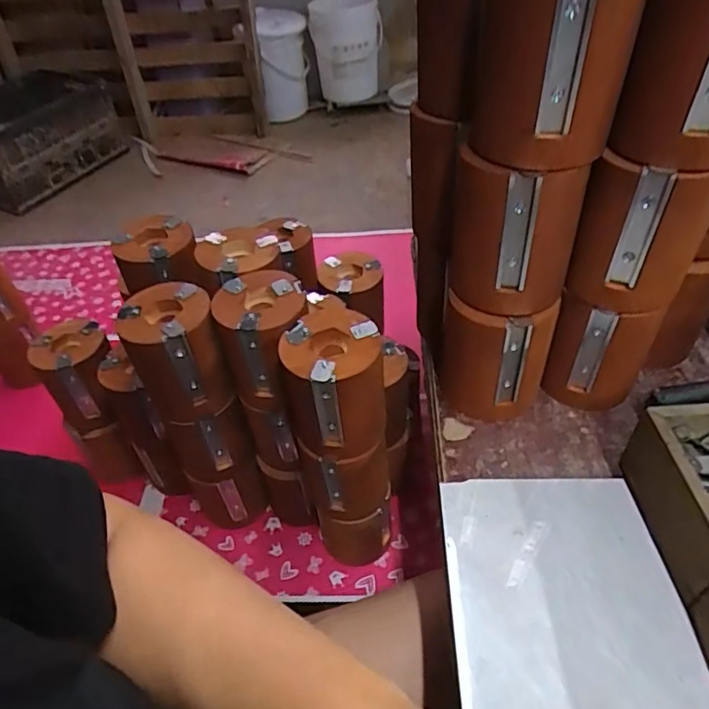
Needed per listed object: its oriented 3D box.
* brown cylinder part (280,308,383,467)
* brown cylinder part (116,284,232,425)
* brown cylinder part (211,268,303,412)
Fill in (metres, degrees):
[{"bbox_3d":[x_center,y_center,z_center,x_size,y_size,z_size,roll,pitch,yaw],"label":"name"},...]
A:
[{"bbox_3d":[-0.017,0.025,0.456,0.078,0.104,0.082,-7,45,-2],"label":"brown cylinder part"},{"bbox_3d":[-0.160,0.002,0.497,0.078,0.108,0.082,-20,47,-15],"label":"brown cylinder part"},{"bbox_3d":[-0.077,-0.009,0.495,0.077,0.108,0.072,-3,45,3],"label":"brown cylinder part"}]

